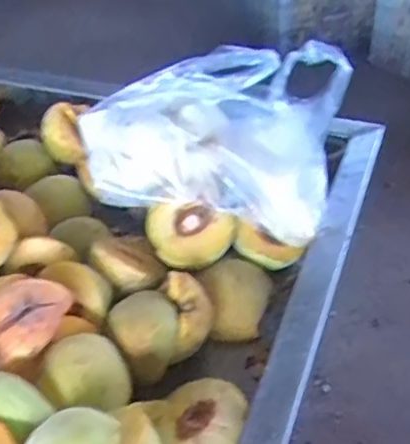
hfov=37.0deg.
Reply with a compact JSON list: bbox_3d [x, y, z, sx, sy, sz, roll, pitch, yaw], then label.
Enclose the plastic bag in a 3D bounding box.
[{"bbox_3d":[0.006,-0.075,0.510,0.204,0.109,0.137,10,43,15],"label":"plastic bag"}]

